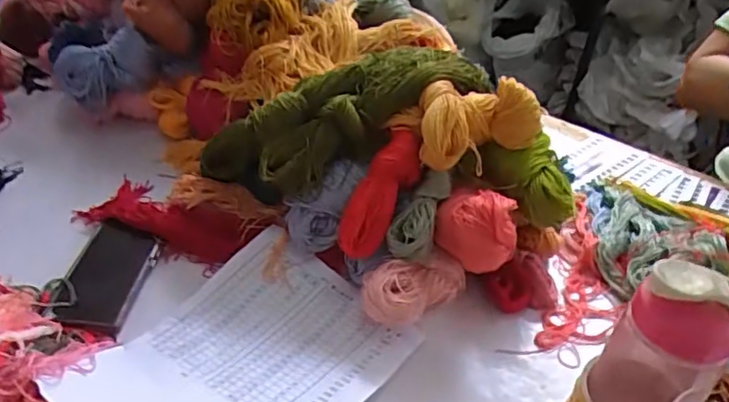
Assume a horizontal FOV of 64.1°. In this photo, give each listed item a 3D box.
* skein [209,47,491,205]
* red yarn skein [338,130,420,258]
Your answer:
[{"bbox_3d":[-0.019,-0.080,0.618,0.327,0.089,0.111,-25,41,2],"label":"skein"},{"bbox_3d":[0.015,-0.007,0.570,0.046,0.129,0.040,29,3,28],"label":"red yarn skein"}]

